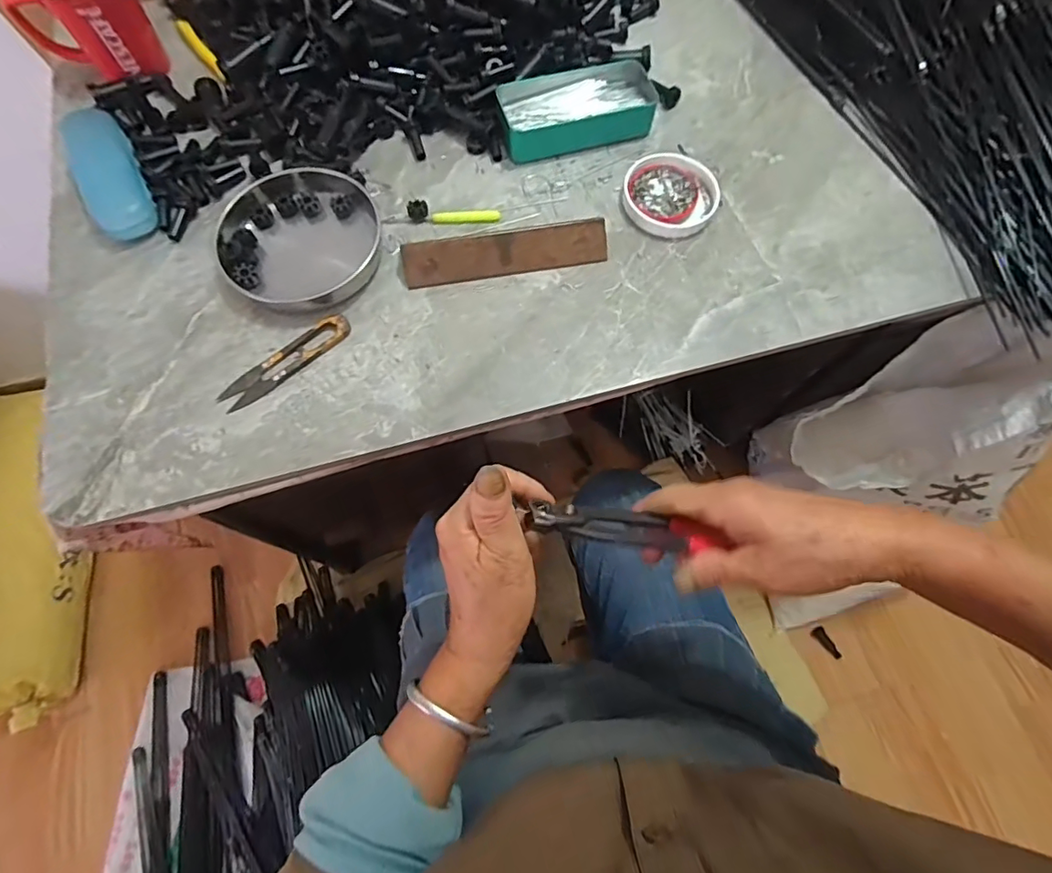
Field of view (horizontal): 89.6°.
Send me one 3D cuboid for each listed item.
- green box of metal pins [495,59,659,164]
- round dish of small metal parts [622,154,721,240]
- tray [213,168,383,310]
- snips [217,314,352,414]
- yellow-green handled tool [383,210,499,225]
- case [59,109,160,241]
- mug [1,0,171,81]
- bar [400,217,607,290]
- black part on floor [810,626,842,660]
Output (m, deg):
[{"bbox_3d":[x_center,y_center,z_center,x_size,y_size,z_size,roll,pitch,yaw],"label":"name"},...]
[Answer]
[{"bbox_3d":[0.049,-0.328,0.530,0.153,0.030,0.080,-18,71,-8],"label":"green box of metal pins"},{"bbox_3d":[0.138,-0.231,0.503,0.087,0.014,0.089,0,69,-1],"label":"round dish of small metal parts"},{"bbox_3d":[-0.205,-0.177,0.471,0.146,0.036,0.133,0,69,-1],"label":"tray"},{"bbox_3d":[-0.196,-0.062,0.434,0.115,0.007,0.027,-39,75,-14],"label":"snips"},{"bbox_3d":[-0.078,-0.204,0.491,0.108,0.007,0.012,-3,69,-2],"label":"yellow-green handled tool"},{"bbox_3d":[-0.383,-0.245,0.485,0.049,0.032,0.155,-27,72,-11],"label":"case"},{"bbox_3d":[-0.417,-0.394,0.506,0.104,0.086,0.066,-35,74,-13],"label":"mug"},{"bbox_3d":[-0.017,-0.161,0.467,0.177,0.027,0.033,-10,70,-5],"label":"bar"},{"bbox_3d":[0.625,0.430,1.101,0.027,0.012,0.074,-34,74,-13],"label":"black part on floor"}]

